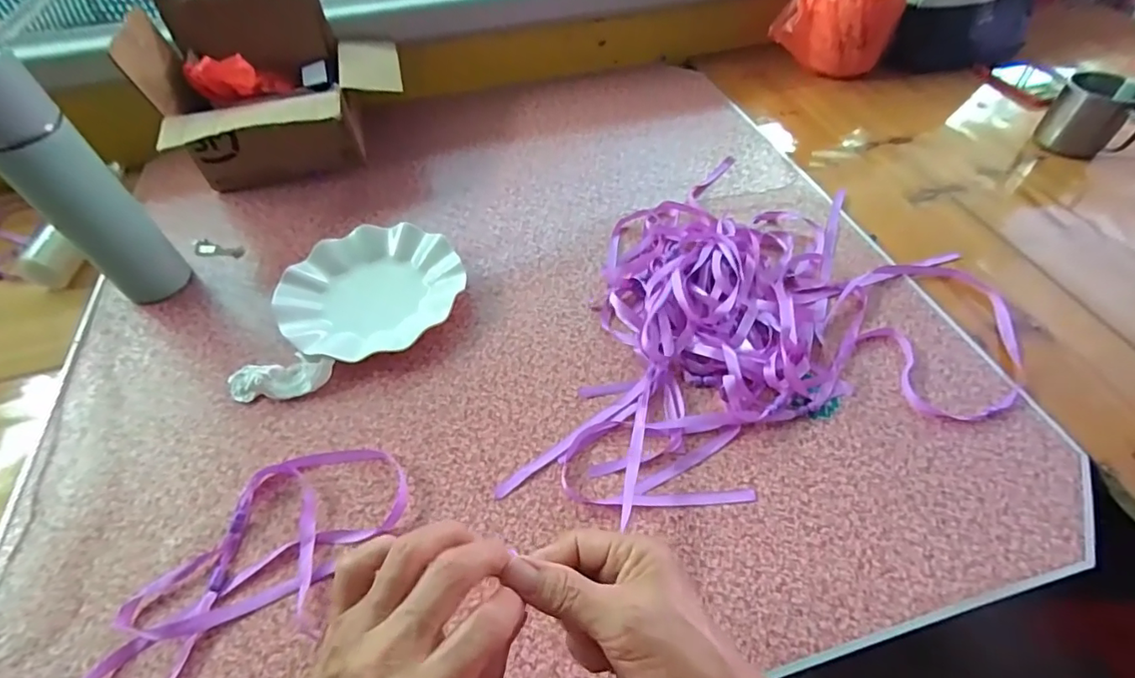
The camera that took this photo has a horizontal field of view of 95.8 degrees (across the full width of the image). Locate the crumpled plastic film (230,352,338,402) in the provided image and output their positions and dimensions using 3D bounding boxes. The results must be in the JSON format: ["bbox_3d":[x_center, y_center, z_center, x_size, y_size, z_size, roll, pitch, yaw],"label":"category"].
[{"bbox_3d":[-0.269,0.037,0.479,0.094,0.025,0.037,-4,52,-1],"label":"crumpled plastic film"}]

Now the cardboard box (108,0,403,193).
[{"bbox_3d":[-0.352,-0.306,0.649,0.270,0.188,0.202,-17,54,-11],"label":"cardboard box"}]

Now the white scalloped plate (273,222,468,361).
[{"bbox_3d":[-0.206,-0.051,0.544,0.177,0.027,0.167,-1,52,1],"label":"white scalloped plate"}]

